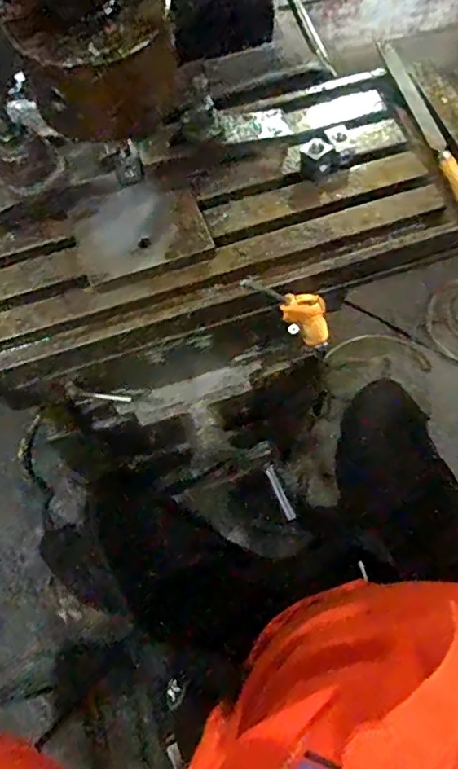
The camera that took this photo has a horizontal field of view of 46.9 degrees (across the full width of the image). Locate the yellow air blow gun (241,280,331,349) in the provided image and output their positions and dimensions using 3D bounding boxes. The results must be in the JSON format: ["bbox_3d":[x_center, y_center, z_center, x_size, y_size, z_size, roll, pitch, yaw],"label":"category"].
[{"bbox_3d":[0.083,-0.074,0.580,0.051,0.216,0.020,-23,69,19],"label":"yellow air blow gun"}]

